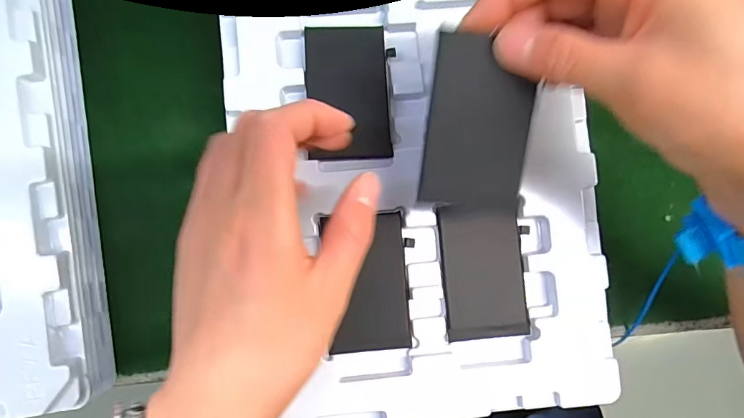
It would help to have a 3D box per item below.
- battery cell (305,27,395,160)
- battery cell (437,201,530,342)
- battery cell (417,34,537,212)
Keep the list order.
[{"bbox_3d":[-0.014,-0.071,0.268,0.050,0.007,0.081,-1,88,-4],"label":"battery cell"},{"bbox_3d":[0.067,0.037,0.268,0.049,0.010,0.079,-6,88,-4],"label":"battery cell"},{"bbox_3d":[0.049,-0.039,0.206,0.045,0.004,0.075,5,106,-1],"label":"battery cell"}]

